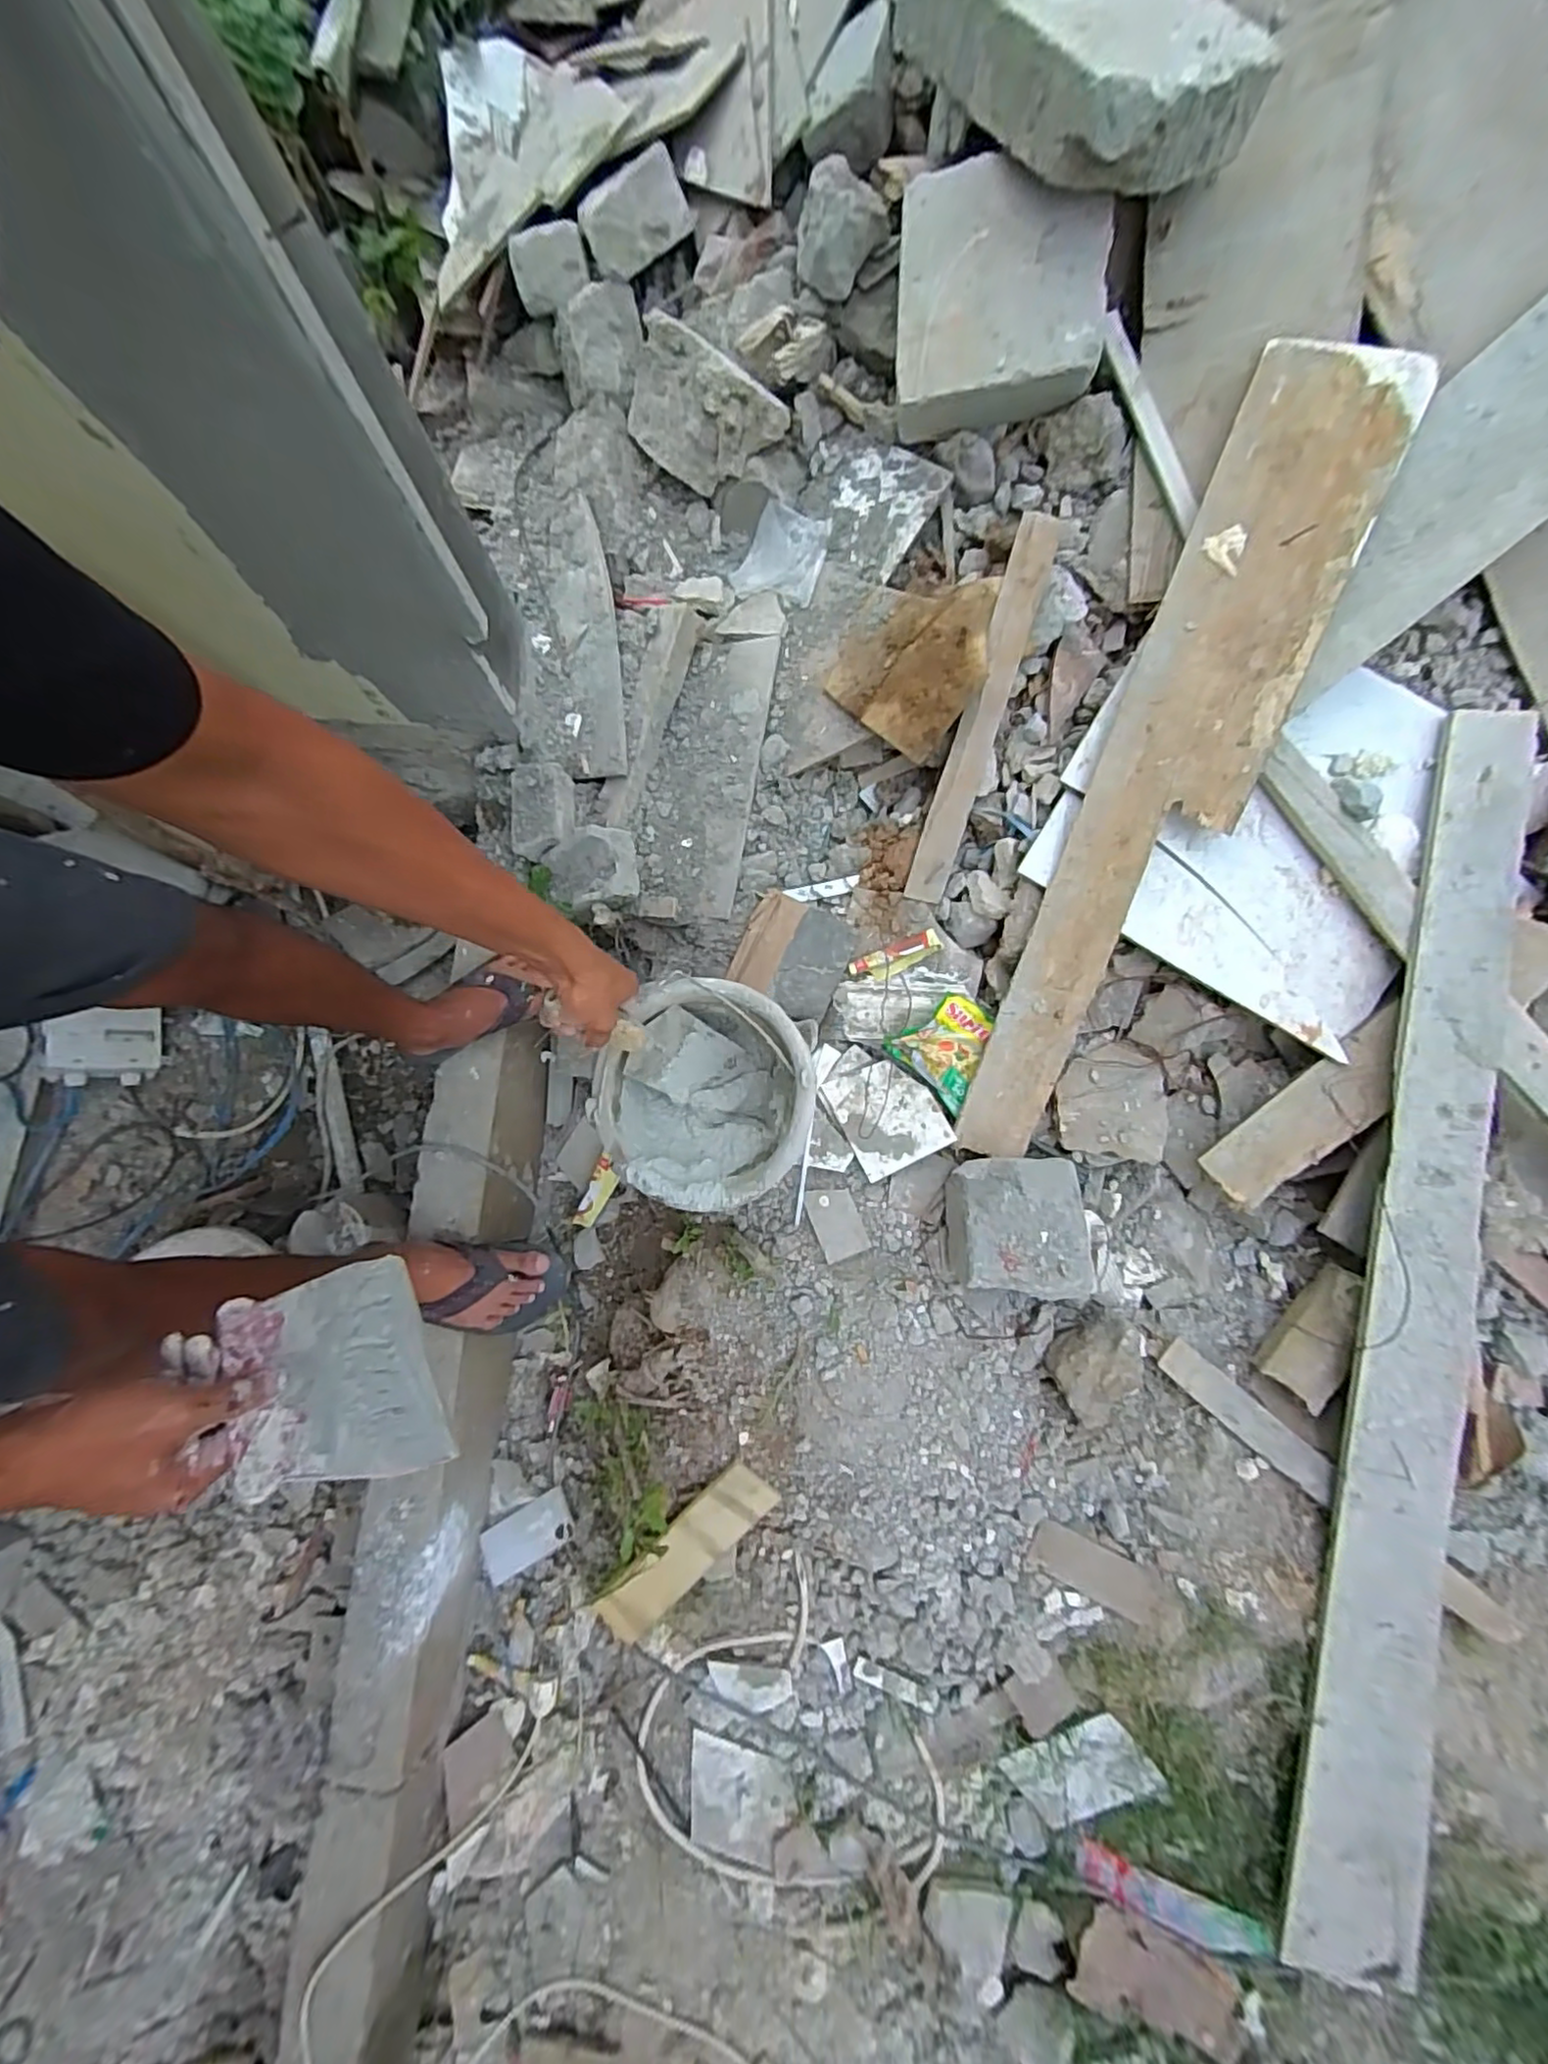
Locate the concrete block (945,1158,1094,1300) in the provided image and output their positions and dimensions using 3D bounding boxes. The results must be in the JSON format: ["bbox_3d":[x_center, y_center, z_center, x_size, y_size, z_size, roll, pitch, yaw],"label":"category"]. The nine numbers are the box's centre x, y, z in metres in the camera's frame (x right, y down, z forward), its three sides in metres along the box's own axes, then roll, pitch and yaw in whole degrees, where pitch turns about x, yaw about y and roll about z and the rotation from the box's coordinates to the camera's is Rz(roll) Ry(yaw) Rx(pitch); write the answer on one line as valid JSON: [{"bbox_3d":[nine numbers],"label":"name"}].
[{"bbox_3d":[0.293,0.234,0.809,0.159,0.073,0.156,1,77,2],"label":"concrete block"}]

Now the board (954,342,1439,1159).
[{"bbox_3d":[0.453,-0.285,0.798,0.183,0.055,0.946,23,101,7],"label":"board"}]

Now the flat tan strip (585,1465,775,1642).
[{"bbox_3d":[-0.115,0.664,0.848,0.070,0.022,0.282,43,96,10],"label":"flat tan strip"}]

